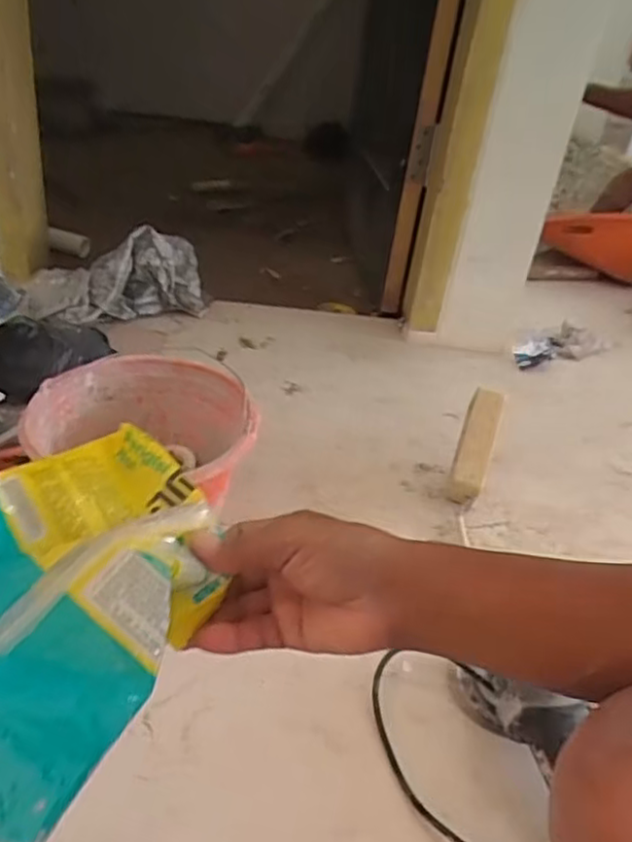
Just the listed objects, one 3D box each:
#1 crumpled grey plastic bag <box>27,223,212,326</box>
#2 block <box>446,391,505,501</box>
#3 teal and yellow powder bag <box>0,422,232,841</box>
[{"bbox_3d":[-0.383,-0.266,1.315,0.344,0.170,0.124,-15,38,-31],"label":"crumpled grey plastic bag"},{"bbox_3d":[0.220,0.033,0.938,0.049,0.058,0.162,15,68,13],"label":"block"},{"bbox_3d":[-0.131,0.087,0.351,0.155,0.059,0.208,40,46,9],"label":"teal and yellow powder bag"}]

